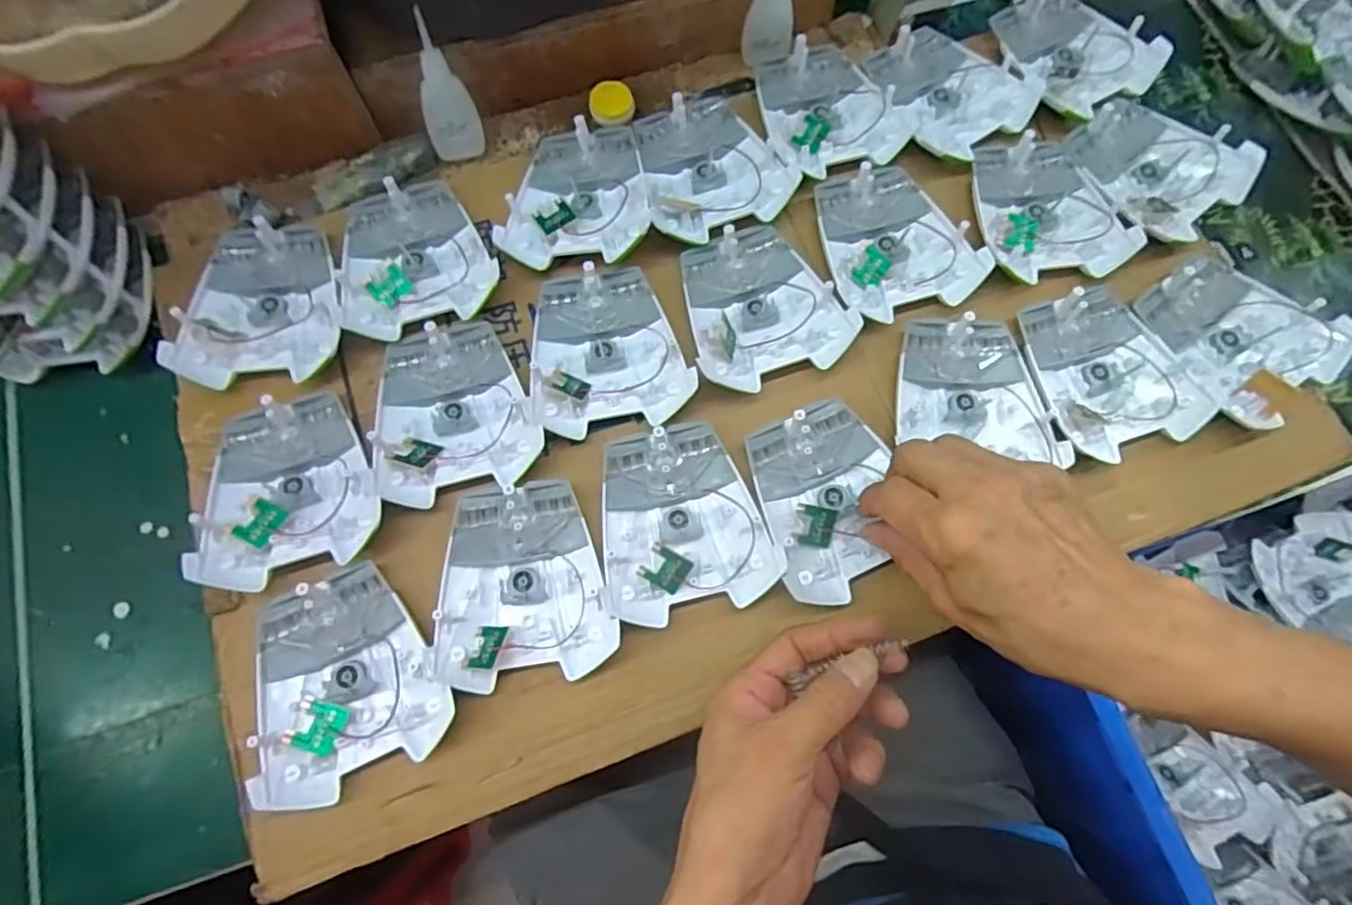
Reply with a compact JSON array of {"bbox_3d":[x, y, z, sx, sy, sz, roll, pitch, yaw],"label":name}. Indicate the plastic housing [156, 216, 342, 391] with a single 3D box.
[{"bbox_3d":[-0.258,-0.097,0.403,0.096,0.022,0.109,-1,74,-2],"label":"plastic housing"}]

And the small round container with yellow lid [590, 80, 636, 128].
[{"bbox_3d":[-0.046,-0.252,0.465,0.032,0.013,0.028,-2,74,-2],"label":"small round container with yellow lid"}]

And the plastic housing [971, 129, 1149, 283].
[{"bbox_3d":[0.251,-0.168,0.434,0.093,0.021,0.108,-5,74,-3],"label":"plastic housing"}]

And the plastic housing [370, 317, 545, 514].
[{"bbox_3d":[-0.135,-0.028,0.387,0.092,0.019,0.109,-14,75,-6],"label":"plastic housing"}]

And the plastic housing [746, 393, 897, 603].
[{"bbox_3d":[0.090,0.027,0.376,0.078,0.017,0.111,-12,77,-4],"label":"plastic housing"}]

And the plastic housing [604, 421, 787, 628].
[{"bbox_3d":[0.002,0.037,0.369,0.093,0.016,0.107,-12,75,-5],"label":"plastic housing"}]

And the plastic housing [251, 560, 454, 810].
[{"bbox_3d":[-0.178,0.121,0.346,0.095,0.026,0.106,-22,76,-8],"label":"plastic housing"}]

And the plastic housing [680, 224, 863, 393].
[{"bbox_3d":[0.052,-0.096,0.407,0.094,0.019,0.106,-20,76,-8],"label":"plastic housing"}]

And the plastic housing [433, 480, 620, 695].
[{"bbox_3d":[-0.086,0.071,0.359,0.093,0.021,0.106,-9,74,-4],"label":"plastic housing"}]

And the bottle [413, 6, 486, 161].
[{"bbox_3d":[-0.157,-0.242,0.431,0.035,0.089,0.015,-13,45,-4],"label":"bottle"}]

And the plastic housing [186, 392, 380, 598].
[{"bbox_3d":[-0.225,0.018,0.371,0.094,0.026,0.107,-18,75,-7],"label":"plastic housing"}]

